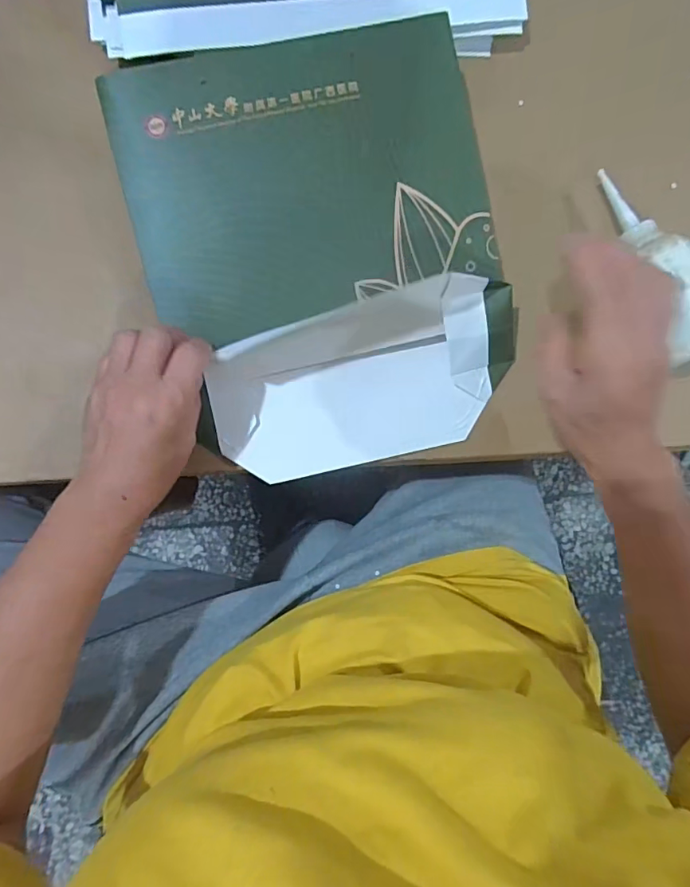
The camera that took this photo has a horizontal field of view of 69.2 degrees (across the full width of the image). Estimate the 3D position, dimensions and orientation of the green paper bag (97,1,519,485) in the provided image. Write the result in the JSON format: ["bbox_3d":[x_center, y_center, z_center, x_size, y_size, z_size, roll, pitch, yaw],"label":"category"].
[{"bbox_3d":[-0.016,-0.139,0.382,0.257,0.052,0.307,-13,88,-5],"label":"green paper bag"}]

